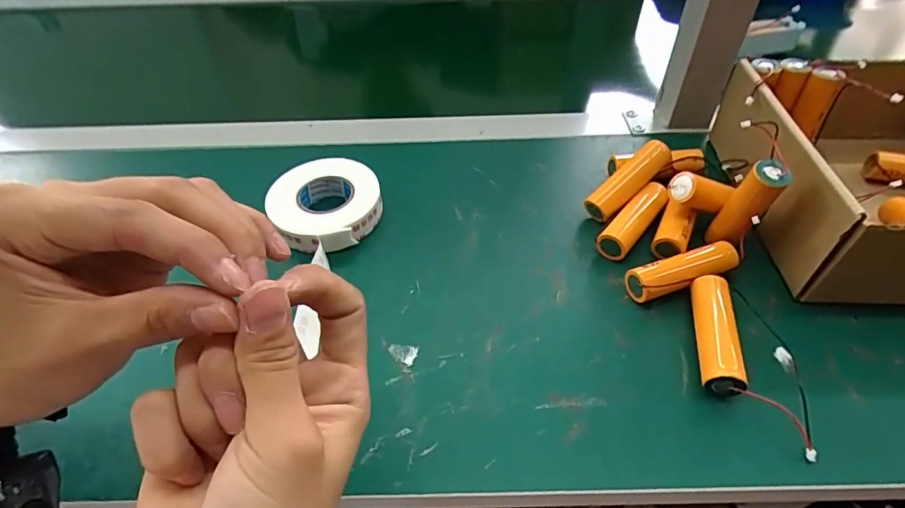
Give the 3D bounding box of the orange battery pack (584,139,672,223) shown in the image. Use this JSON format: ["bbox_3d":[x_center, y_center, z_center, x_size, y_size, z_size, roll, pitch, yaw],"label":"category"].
[{"bbox_3d":[0.132,-0.055,0.370,0.076,0.017,0.021,-41,53,-8],"label":"orange battery pack"}]

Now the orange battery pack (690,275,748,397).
[{"bbox_3d":[0.155,0.046,0.291,0.021,0.021,0.071,8,48,9],"label":"orange battery pack"}]

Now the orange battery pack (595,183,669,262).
[{"bbox_3d":[0.131,-0.025,0.357,0.021,0.019,0.073,31,55,27],"label":"orange battery pack"}]

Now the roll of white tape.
[{"bbox_3d":[-0.093,-0.037,0.371,0.078,0.022,0.084,-1,47,1],"label":"roll of white tape"}]

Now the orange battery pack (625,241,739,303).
[{"bbox_3d":[0.150,0.010,0.322,0.075,0.017,0.021,-16,48,-13],"label":"orange battery pack"}]

